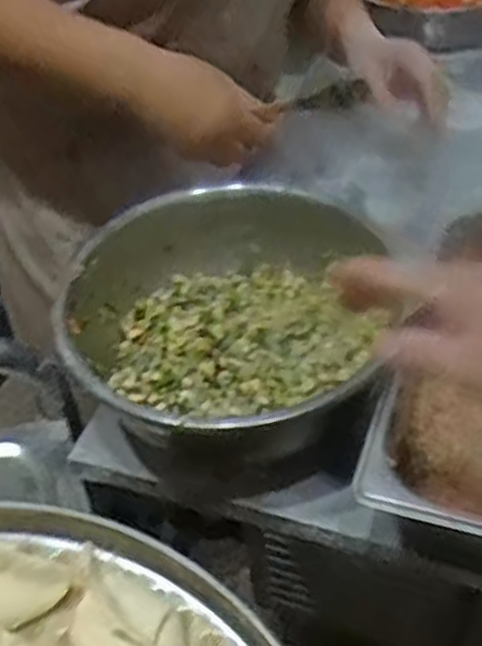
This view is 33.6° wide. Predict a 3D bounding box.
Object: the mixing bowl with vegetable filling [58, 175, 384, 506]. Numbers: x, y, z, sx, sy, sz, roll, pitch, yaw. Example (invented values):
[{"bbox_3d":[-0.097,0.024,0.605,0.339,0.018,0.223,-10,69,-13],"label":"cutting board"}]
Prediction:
[{"bbox_3d":[-0.019,0.017,0.668,0.239,0.130,0.254,-3,43,2],"label":"mixing bowl with vegetable filling"}]

